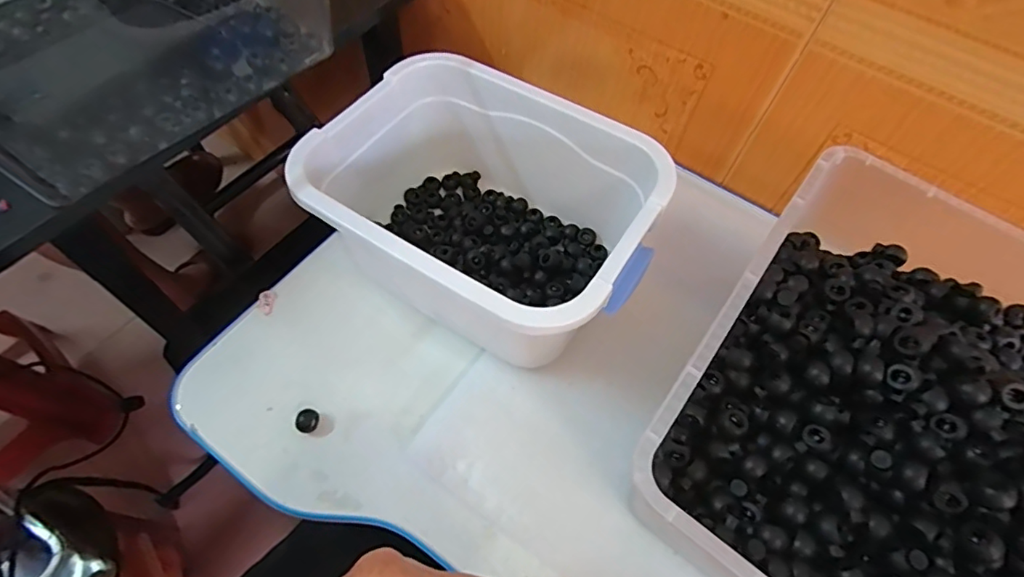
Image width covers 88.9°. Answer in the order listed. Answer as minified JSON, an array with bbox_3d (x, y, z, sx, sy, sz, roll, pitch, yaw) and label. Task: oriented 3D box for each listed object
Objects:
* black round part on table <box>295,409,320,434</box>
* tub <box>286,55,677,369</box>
[{"bbox_3d":[-0.155,0.101,0.397,0.015,0.013,0.017,35,63,16],"label":"black round part on table"},{"bbox_3d":[-0.021,-0.057,0.425,0.251,0.131,0.185,32,62,14],"label":"tub"}]

